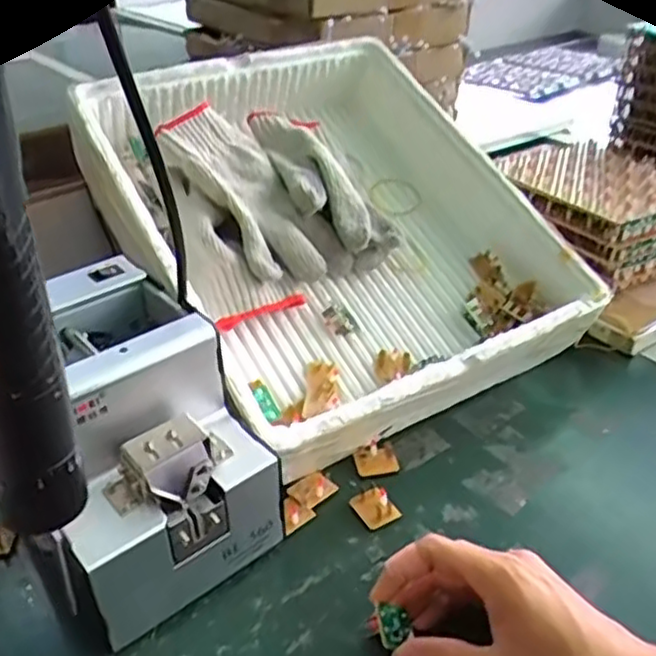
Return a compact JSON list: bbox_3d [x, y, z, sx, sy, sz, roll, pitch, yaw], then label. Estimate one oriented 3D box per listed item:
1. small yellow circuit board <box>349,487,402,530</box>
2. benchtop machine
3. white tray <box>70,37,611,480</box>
[{"bbox_3d":[0.033,0.124,0.481,0.025,0.006,0.027,-33,53,-9],"label":"small yellow circuit board"},{"bbox_3d":[-0.125,0.069,0.437,0.121,0.157,0.175,-24,40,-31],"label":"benchtop machine"},{"bbox_3d":[0.004,-0.096,0.602,0.311,0.076,0.370,-19,65,-26],"label":"white tray"}]

